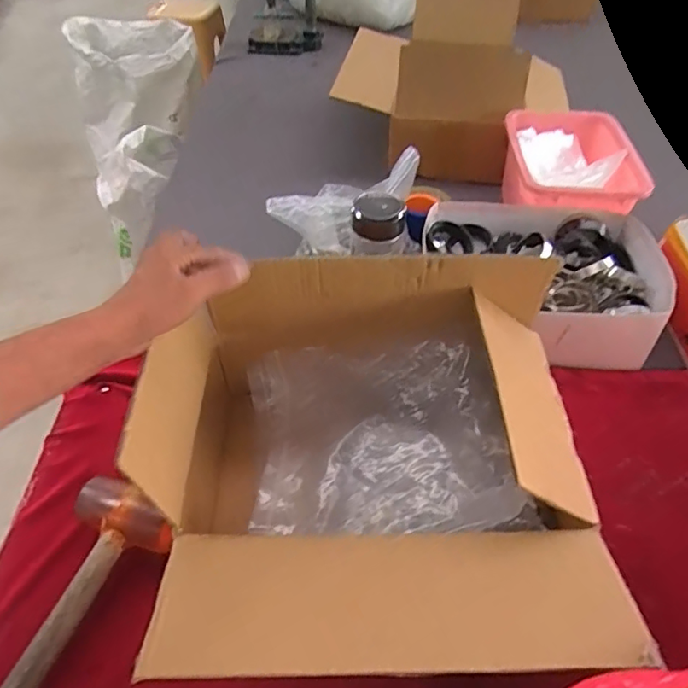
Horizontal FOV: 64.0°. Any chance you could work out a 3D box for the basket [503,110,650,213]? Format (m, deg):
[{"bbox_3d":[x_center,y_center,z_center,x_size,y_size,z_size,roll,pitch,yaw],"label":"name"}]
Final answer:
[{"bbox_3d":[0.376,-0.289,0.929,0.210,0.085,0.273,9,48,7],"label":"basket"}]

